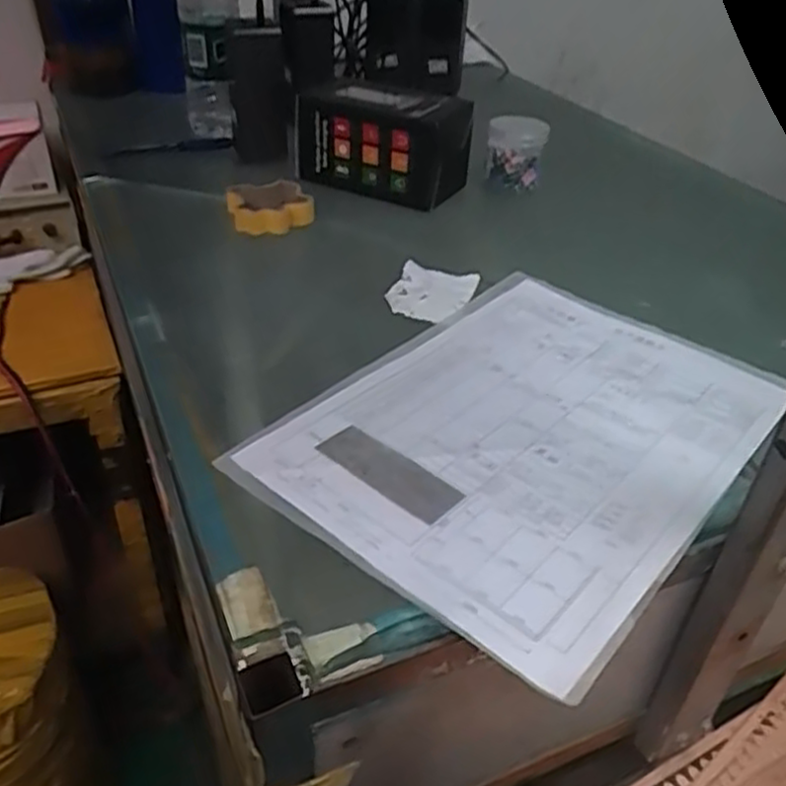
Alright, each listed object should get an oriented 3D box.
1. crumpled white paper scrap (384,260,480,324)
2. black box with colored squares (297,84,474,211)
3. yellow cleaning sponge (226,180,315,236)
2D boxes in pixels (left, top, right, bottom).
[{"bbox_3d":[0.029,-0.078,0.580,0.057,0.014,0.071,14,38,16],"label":"crumpled white paper scrap"},{"bbox_3d":[-0.012,-0.247,0.734,0.160,0.088,0.082,20,40,22],"label":"black box with colored squares"},{"bbox_3d":[-0.109,-0.167,0.670,0.072,0.033,0.047,-8,38,-14],"label":"yellow cleaning sponge"}]

